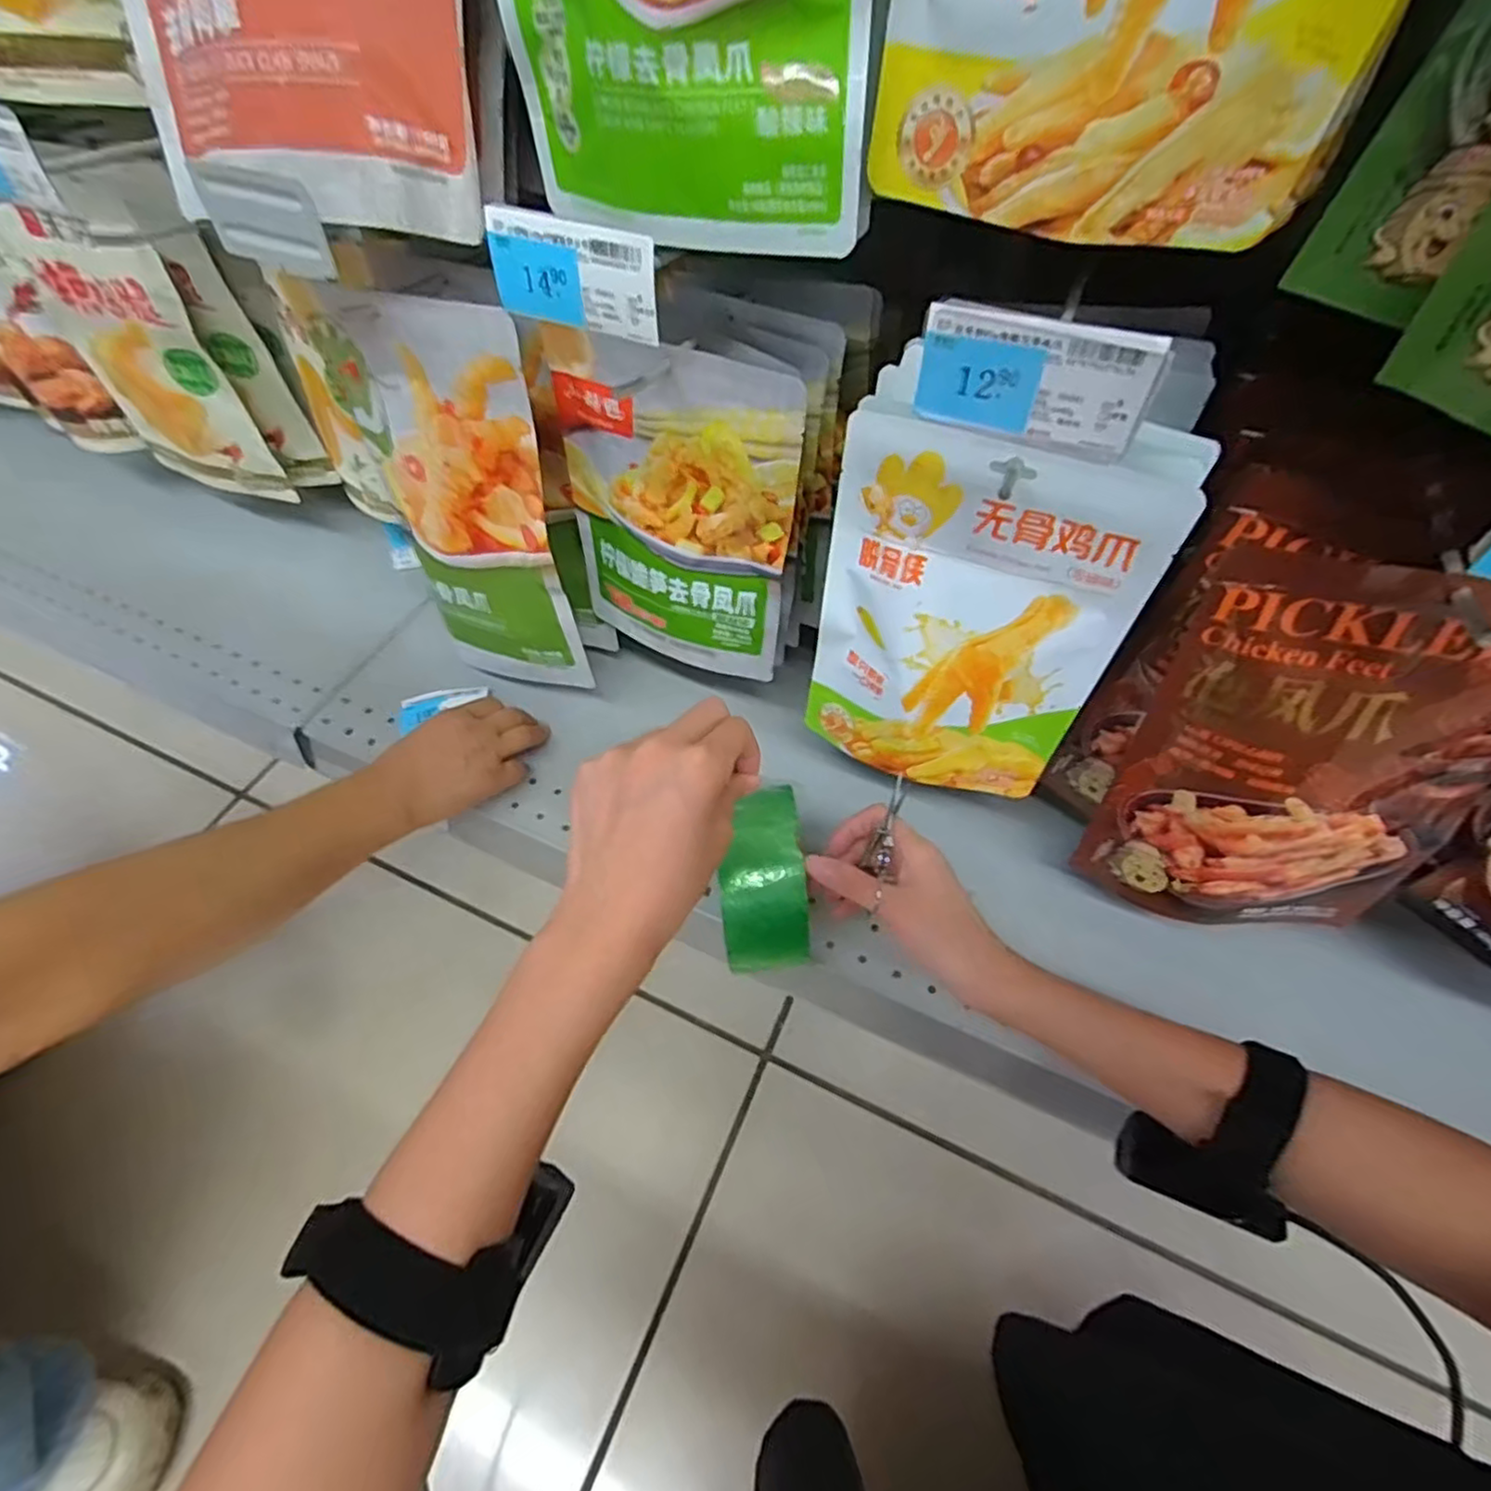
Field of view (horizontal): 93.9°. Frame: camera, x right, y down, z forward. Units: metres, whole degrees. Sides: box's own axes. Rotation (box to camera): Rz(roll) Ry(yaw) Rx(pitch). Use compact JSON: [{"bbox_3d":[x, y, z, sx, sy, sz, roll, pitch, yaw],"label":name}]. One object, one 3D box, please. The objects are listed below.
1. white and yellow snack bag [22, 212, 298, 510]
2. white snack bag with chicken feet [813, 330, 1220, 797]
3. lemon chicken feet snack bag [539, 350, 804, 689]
[{"bbox_3d":[-0.529,-0.335,0.628,0.169,0.224,0.030,23,59,15],"label":"white and yellow snack bag"},{"bbox_3d":[0.126,-0.068,0.412,0.168,0.243,0.021,19,48,12],"label":"white snack bag with chicken feet"},{"bbox_3d":[-0.049,-0.151,0.485,0.164,0.234,0.039,27,61,18],"label":"lemon chicken feet snack bag"}]

